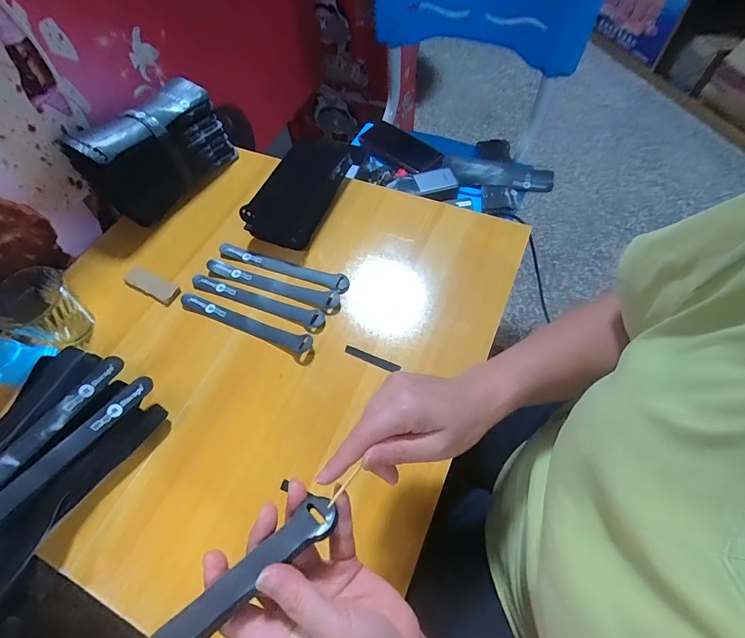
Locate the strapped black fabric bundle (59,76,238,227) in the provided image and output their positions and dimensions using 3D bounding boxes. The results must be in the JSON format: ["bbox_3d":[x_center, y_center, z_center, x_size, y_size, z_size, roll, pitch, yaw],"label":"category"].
[{"bbox_3d":[-0.346,-0.283,0.589,0.122,0.104,0.229,30,67,18],"label":"strapped black fabric bundle"}]

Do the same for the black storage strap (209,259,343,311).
[{"bbox_3d":[-0.139,-0.049,0.499,0.199,0.005,0.028,17,63,12],"label":"black storage strap"}]

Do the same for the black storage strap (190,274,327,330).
[{"bbox_3d":[-0.156,-0.026,0.492,0.202,0.011,0.024,20,64,14],"label":"black storage strap"}]

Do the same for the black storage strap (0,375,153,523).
[{"bbox_3d":[-0.306,0.136,0.362,0.026,0.009,0.199,38,63,10],"label":"black storage strap"}]

